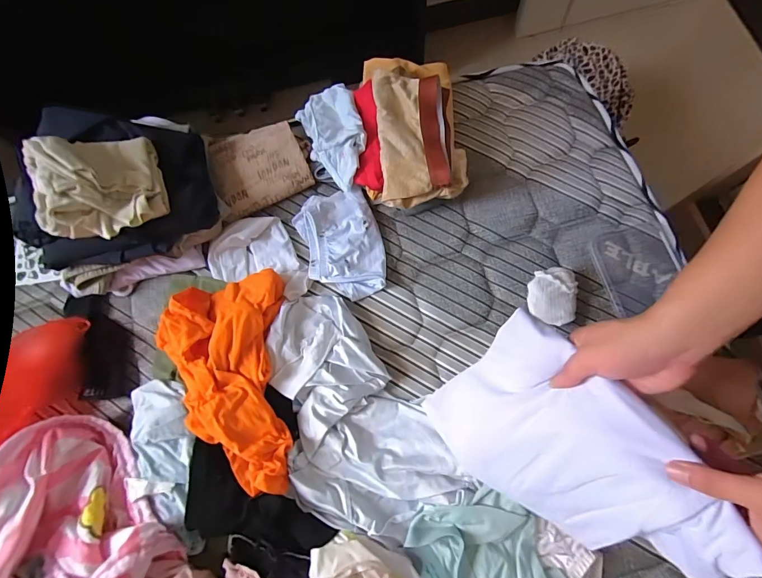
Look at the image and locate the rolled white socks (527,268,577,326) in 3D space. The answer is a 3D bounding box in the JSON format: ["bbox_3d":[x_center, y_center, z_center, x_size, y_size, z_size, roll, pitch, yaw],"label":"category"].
[{"bbox_3d":[0.261,0.011,0.558,0.074,0.043,0.086,9,75,7],"label":"rolled white socks"}]

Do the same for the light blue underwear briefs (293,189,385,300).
[{"bbox_3d":[-0.065,-0.076,0.605,0.126,0.031,0.187,-19,74,-1],"label":"light blue underwear briefs"}]

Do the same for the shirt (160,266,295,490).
[{"bbox_3d":[-0.232,0.126,0.519,0.180,0.046,0.313,-9,74,2],"label":"shirt"}]

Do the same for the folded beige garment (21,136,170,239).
[{"bbox_3d":[-0.411,-0.152,0.517,0.155,0.085,0.141,-19,74,-1],"label":"folded beige garment"}]

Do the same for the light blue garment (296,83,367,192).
[{"bbox_3d":[-0.079,-0.266,0.623,0.102,0.043,0.194,-19,74,-1],"label":"light blue garment"}]

